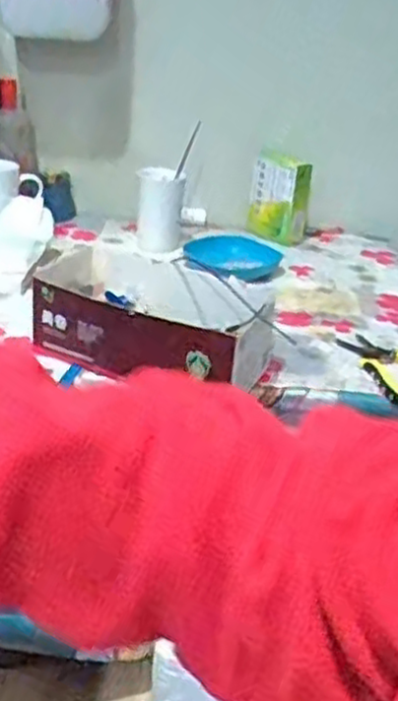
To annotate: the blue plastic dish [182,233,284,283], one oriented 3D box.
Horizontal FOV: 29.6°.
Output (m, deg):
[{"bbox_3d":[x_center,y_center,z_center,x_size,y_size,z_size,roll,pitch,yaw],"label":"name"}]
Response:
[{"bbox_3d":[0.046,-0.143,1.166,0.136,0.030,0.160,14,28,17],"label":"blue plastic dish"}]

